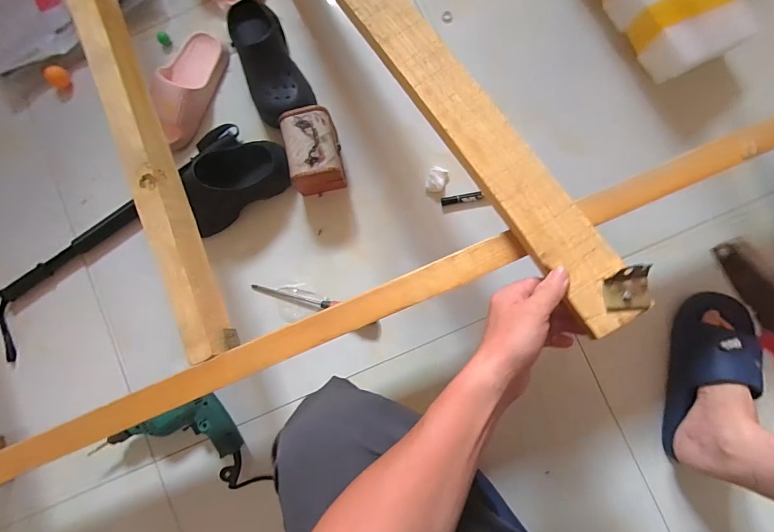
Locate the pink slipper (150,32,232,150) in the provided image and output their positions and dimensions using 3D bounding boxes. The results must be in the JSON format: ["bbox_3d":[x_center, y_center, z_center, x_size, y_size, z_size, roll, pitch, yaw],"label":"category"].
[{"bbox_3d":[-0.390,-0.338,0.744,0.101,0.061,0.223,17,87,4],"label":"pink slipper"}]

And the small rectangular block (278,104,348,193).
[{"bbox_3d":[-0.132,-0.205,0.705,0.087,0.110,0.136,-10,85,2],"label":"small rectangular block"}]

